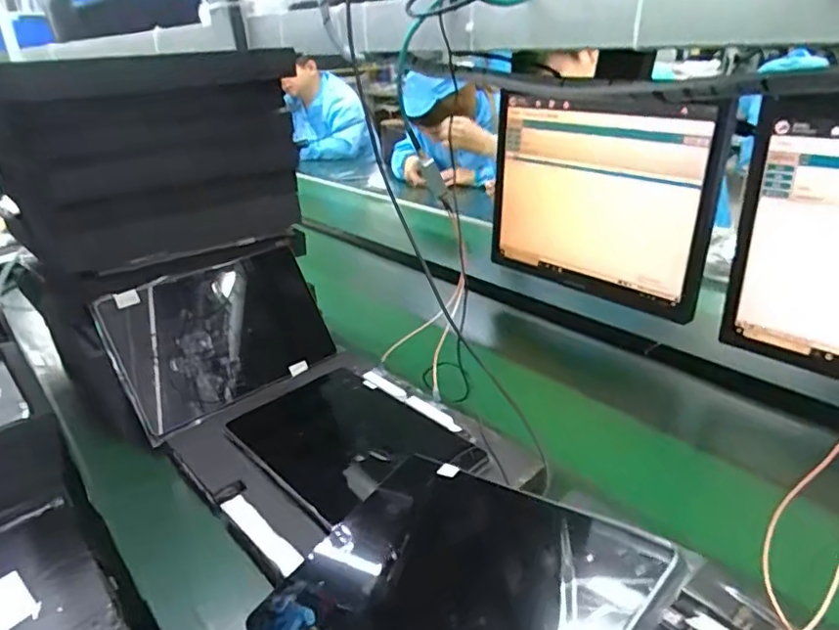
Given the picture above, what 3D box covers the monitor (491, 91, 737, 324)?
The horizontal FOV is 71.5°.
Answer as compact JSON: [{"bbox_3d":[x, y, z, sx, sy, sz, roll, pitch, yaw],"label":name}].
[{"bbox_3d":[0.262,-0.188,0.905,0.052,0.296,0.391,-22,32,-36],"label":"monitor"}]

